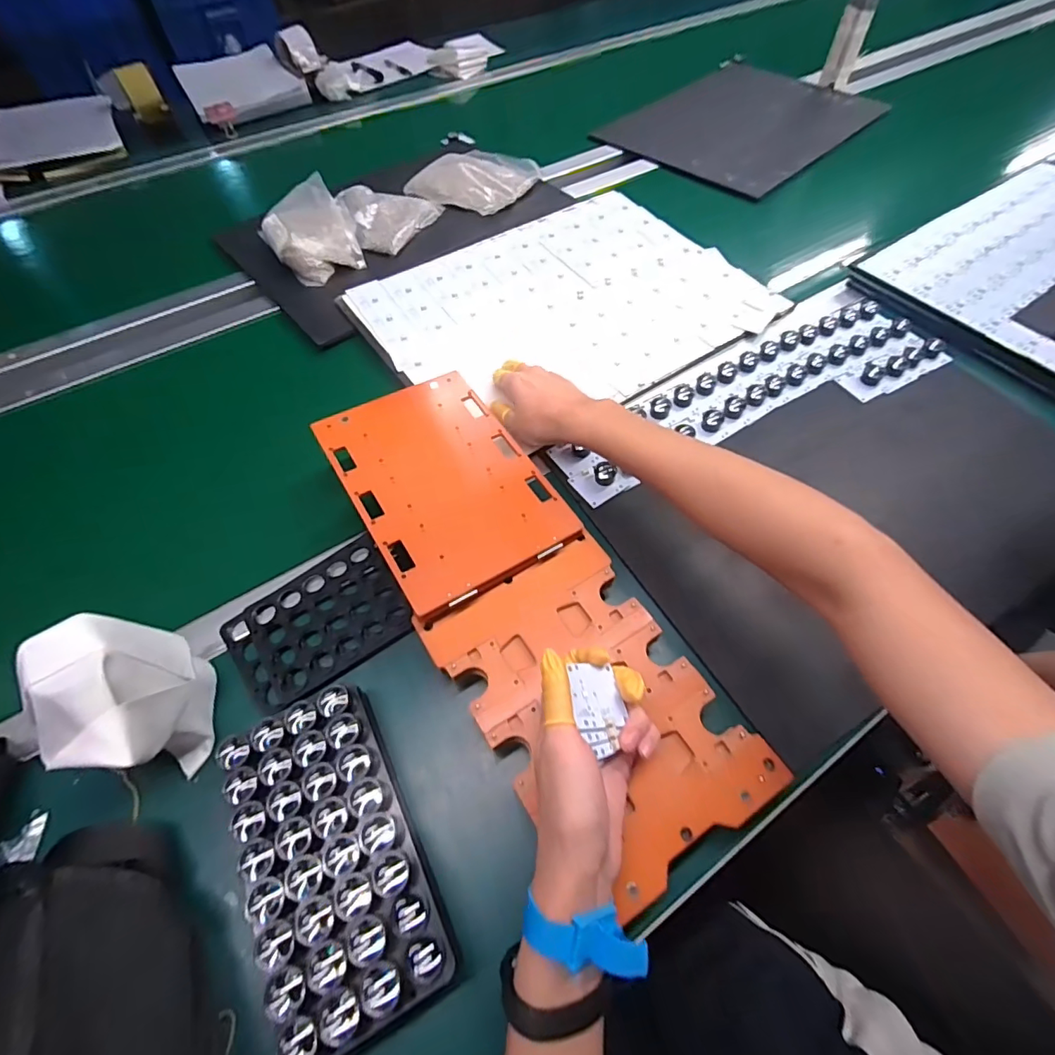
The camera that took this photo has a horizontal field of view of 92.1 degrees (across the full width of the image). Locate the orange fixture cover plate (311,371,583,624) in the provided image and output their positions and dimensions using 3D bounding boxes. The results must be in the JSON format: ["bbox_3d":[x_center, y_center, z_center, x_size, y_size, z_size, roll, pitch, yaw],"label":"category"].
[{"bbox_3d":[-0.079,-0.047,0.465,0.156,0.017,0.230,-29,62,-15],"label":"orange fixture cover plate"}]

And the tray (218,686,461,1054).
[{"bbox_3d":[-0.126,0.212,0.337,0.099,0.052,0.187,-24,61,-13],"label":"tray"}]

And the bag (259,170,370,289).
[{"bbox_3d":[-0.311,-0.426,0.732,0.123,0.049,0.169,-26,61,-14],"label":"bag"}]

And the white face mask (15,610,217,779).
[{"bbox_3d":[-0.278,0.122,0.357,0.059,0.119,0.093,-10,59,-4],"label":"white face mask"}]

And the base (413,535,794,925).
[{"bbox_3d":[0.049,0.136,0.391,0.158,0.032,0.231,-29,62,-15],"label":"base"}]

